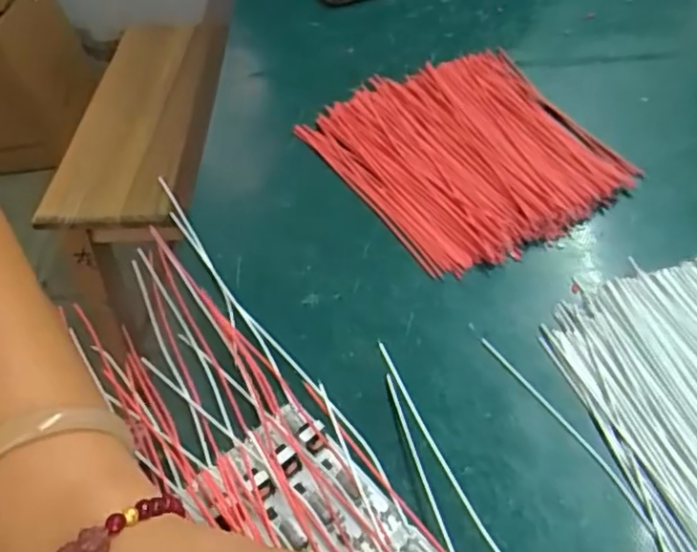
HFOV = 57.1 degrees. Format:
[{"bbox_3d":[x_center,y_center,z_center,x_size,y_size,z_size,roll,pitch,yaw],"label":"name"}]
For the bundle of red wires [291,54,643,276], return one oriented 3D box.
[{"bbox_3d":[0.069,-0.075,0.377,0.136,0.012,0.156,-31,57,-16],"label":"bundle of red wires"}]

